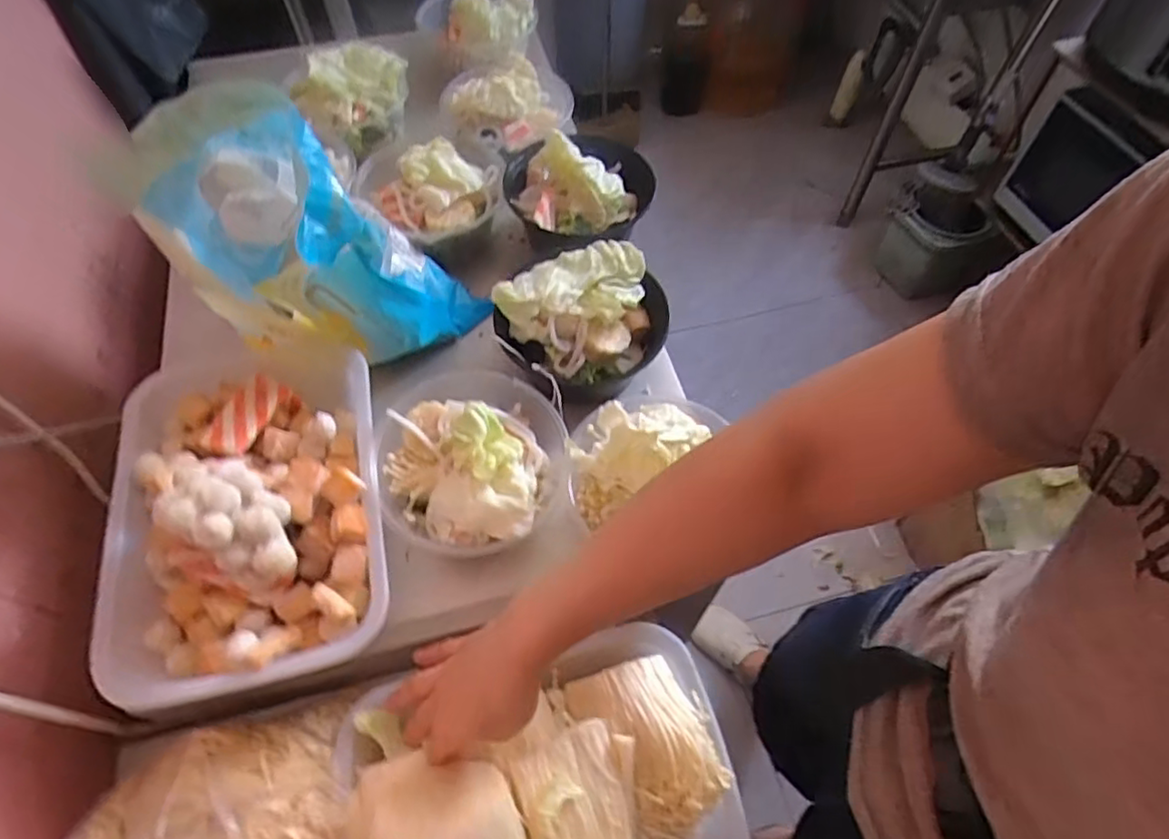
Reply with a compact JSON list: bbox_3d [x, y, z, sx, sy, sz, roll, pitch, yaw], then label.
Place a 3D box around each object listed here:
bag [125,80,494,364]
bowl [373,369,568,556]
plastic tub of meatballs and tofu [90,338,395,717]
[{"bbox_3d":[-0.241,-0.171,0.584,0.231,0.254,0.189,-39,66,-21],"label":"bag"},{"bbox_3d":[-0.100,0.034,0.551,0.157,0.070,0.160,0,59,0],"label":"bowl"},{"bbox_3d":[-0.276,0.064,0.509,0.212,0.112,0.279,-12,59,-7],"label":"plastic tub of meatballs and tofu"}]

